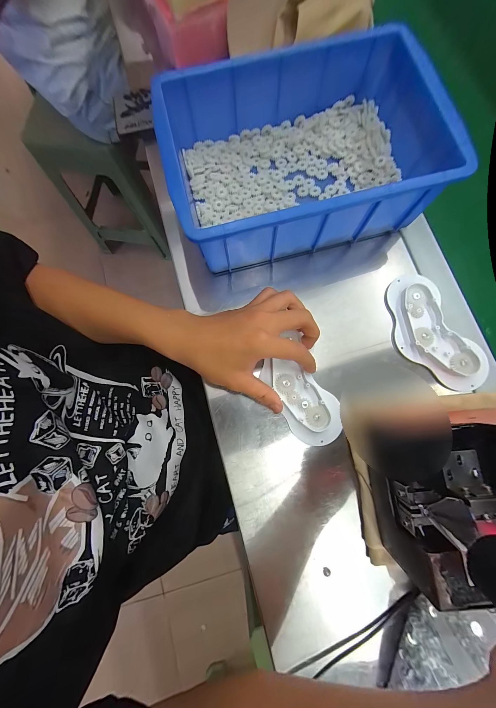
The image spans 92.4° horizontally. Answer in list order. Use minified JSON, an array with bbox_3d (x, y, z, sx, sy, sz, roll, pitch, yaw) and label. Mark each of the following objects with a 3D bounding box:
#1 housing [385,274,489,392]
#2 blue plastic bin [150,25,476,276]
[{"bbox_3d":[0.213,-0.023,0.281,0.069,0.019,0.147,-27,80,-3],"label":"housing"},{"bbox_3d":[0.057,-0.244,0.288,0.287,0.089,0.237,-14,79,-1],"label":"blue plastic bin"}]

